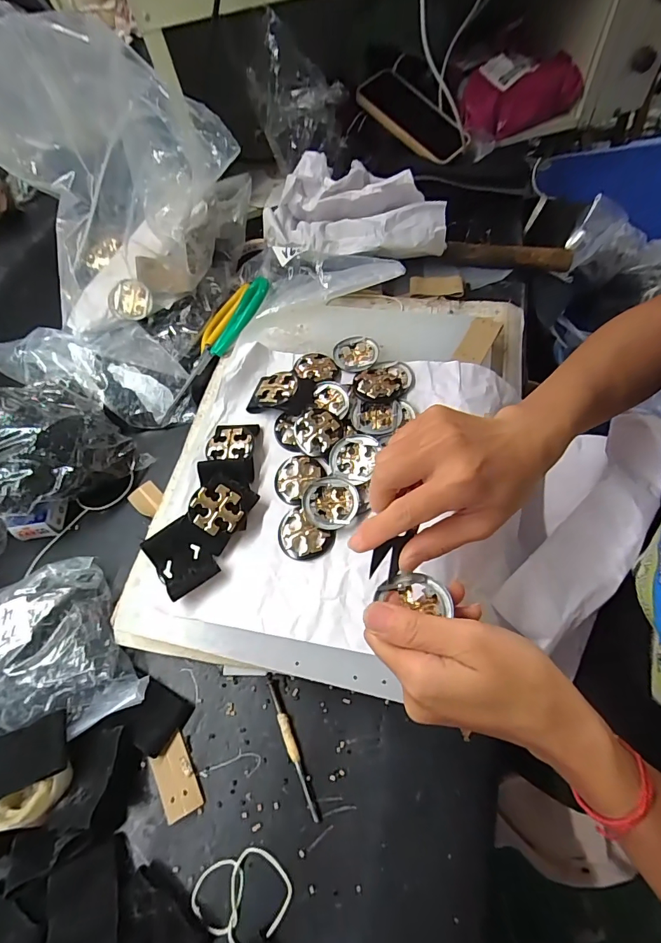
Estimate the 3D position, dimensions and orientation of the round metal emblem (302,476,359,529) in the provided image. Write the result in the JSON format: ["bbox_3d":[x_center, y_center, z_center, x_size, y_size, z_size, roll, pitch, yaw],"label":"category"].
[{"bbox_3d":[0.000,0.025,0.350,0.044,0.008,0.044,-3,62,5],"label":"round metal emblem"}]

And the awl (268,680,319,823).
[{"bbox_3d":[-0.029,0.202,0.315,0.008,0.005,0.093,-22,62,-5],"label":"awl"}]

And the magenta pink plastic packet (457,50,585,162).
[{"bbox_3d":[0.258,-0.533,0.610,0.161,0.072,0.092,-28,63,-9],"label":"magenta pink plastic packet"}]

